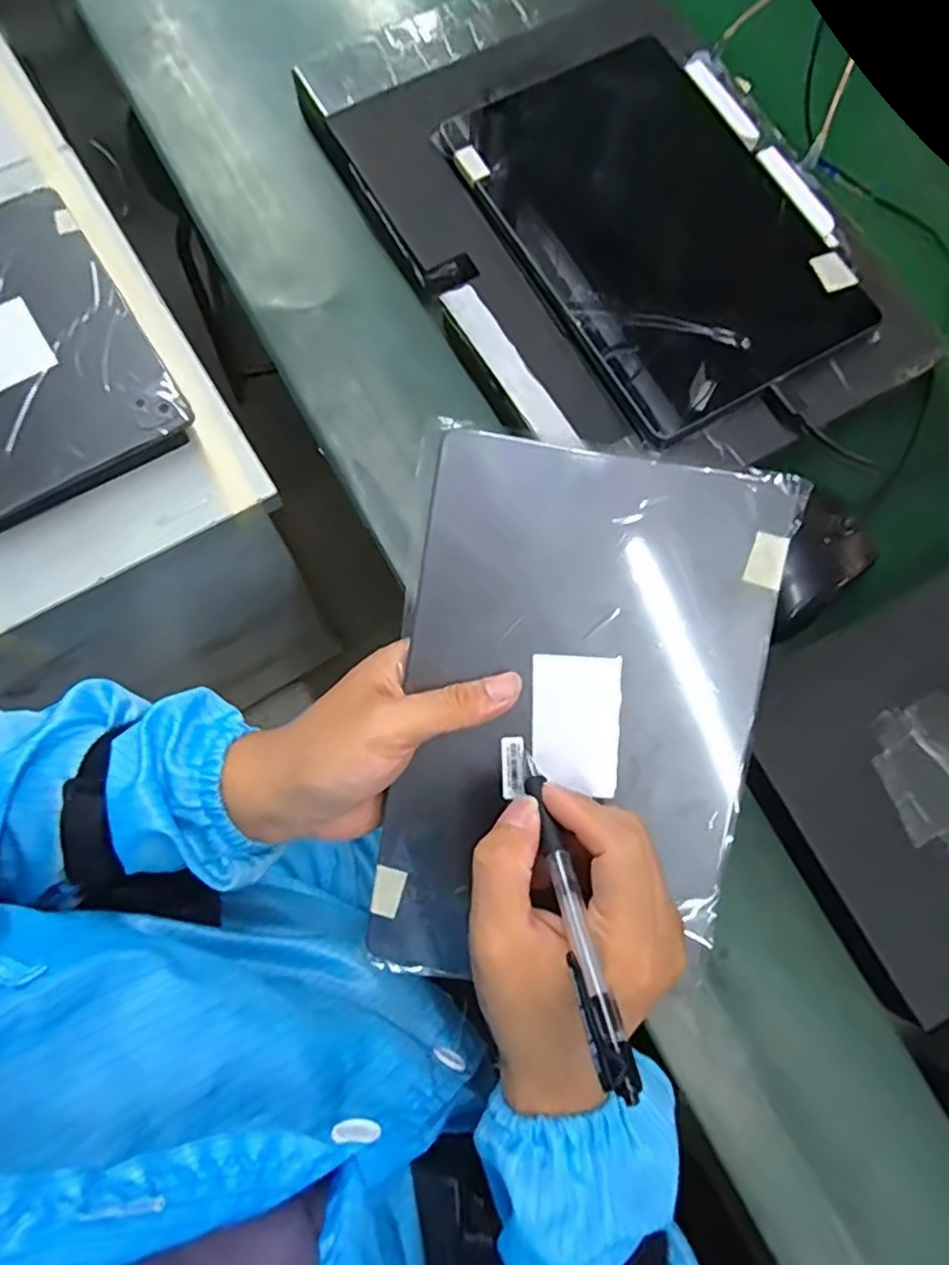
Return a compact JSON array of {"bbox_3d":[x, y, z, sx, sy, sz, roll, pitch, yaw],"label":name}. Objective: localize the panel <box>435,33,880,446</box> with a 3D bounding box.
[{"bbox_3d":[0.111,-0.254,0.406,0.165,0.014,0.254,-29,80,-11],"label":"panel"}]

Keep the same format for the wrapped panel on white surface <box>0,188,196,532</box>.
[{"bbox_3d":[-0.368,-0.225,0.518,0.189,0.041,0.270,-32,81,-11],"label":"wrapped panel on white surface"}]

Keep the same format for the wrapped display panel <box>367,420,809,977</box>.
[{"bbox_3d":[0.048,0.043,0.311,0.169,0.009,0.252,9,95,-3],"label":"wrapped display panel"}]

